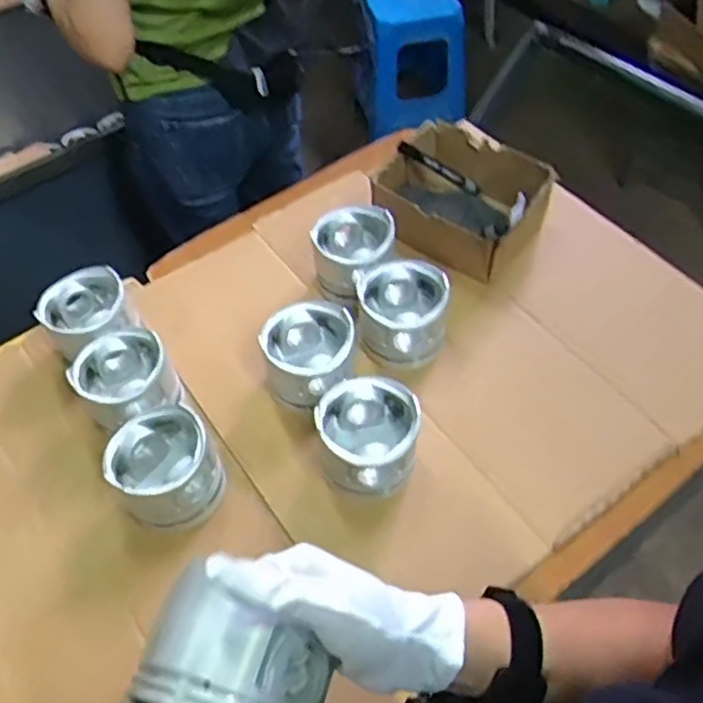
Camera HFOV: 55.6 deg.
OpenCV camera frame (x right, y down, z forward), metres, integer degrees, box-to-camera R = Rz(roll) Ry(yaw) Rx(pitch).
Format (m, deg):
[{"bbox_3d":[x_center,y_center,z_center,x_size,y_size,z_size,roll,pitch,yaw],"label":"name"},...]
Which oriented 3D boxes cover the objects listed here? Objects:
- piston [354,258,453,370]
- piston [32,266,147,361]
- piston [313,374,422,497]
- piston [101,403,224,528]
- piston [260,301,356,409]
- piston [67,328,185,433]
[{"bbox_3d":[0.058,-0.045,0.812,0.109,0.104,0.102,9,55,11],"label":"piston"},{"bbox_3d":[-0.319,-0.040,0.824,0.108,0.076,0.110,-29,57,-17],"label":"piston"},{"bbox_3d":[0.018,0.085,0.684,0.100,0.064,0.109,-2,53,3],"label":"piston"},{"bbox_3d":[-0.191,0.123,0.700,0.097,0.088,0.103,-2,53,3],"label":"piston"},{"bbox_3d":[-0.044,0.004,0.754,0.099,0.069,0.097,-2,53,3],"label":"piston"},{"bbox_3d":[-0.253,0.035,0.763,0.102,0.072,0.096,-2,53,3],"label":"piston"}]

